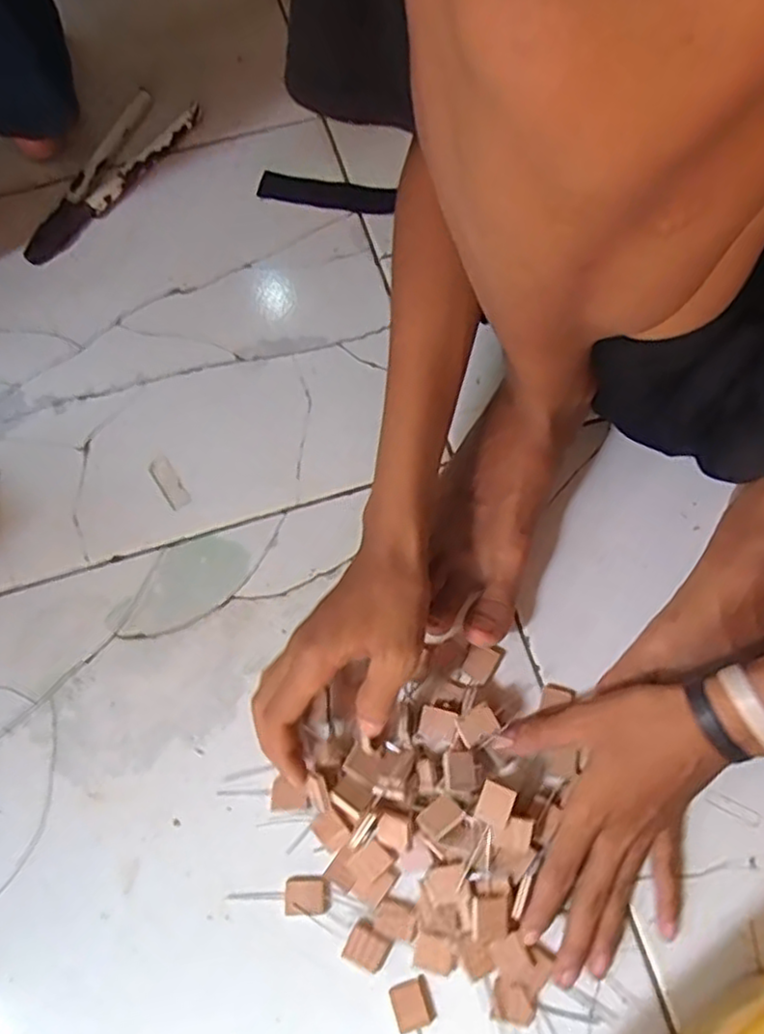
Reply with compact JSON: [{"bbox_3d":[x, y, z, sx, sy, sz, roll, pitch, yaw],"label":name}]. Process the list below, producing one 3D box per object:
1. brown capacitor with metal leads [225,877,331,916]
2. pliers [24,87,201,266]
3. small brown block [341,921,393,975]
[{"bbox_3d":[-0.065,0.241,0.431,0.065,0.004,0.021,-2,70,-1],"label":"brown capacitor with metal leads"},{"bbox_3d":[-0.253,-0.322,0.644,0.068,0.010,0.218,22,71,8],"label":"pliers"},{"bbox_3d":[-0.009,0.266,0.420,0.025,0.004,0.023,26,72,9],"label":"small brown block"}]

